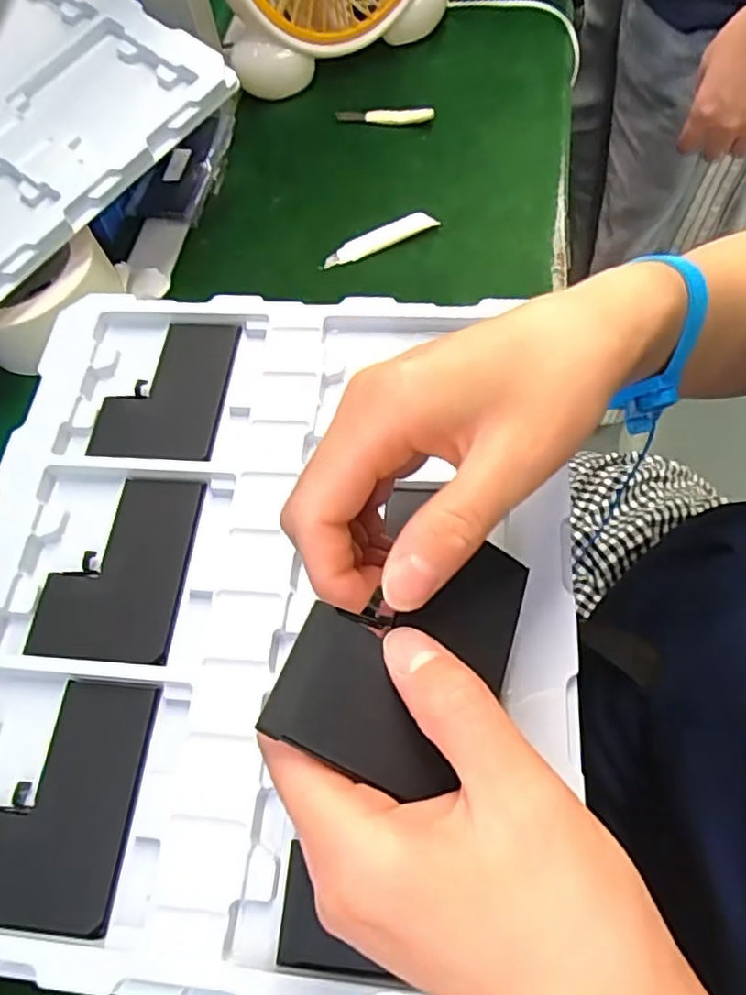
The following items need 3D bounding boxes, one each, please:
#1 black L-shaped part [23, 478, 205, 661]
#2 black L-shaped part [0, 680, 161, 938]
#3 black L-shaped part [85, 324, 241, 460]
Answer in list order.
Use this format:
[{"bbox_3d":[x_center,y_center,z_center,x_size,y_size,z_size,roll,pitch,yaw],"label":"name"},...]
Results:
[{"bbox_3d":[-0.120,0.032,0.300,0.065,0.010,0.089,2,64,6],"label":"black L-shaped part"},{"bbox_3d":[-0.128,0.120,0.256,0.066,0.006,0.089,2,64,6],"label":"black L-shaped part"},{"bbox_3d":[-0.111,-0.059,0.339,0.063,0.008,0.090,2,64,6],"label":"black L-shaped part"}]

